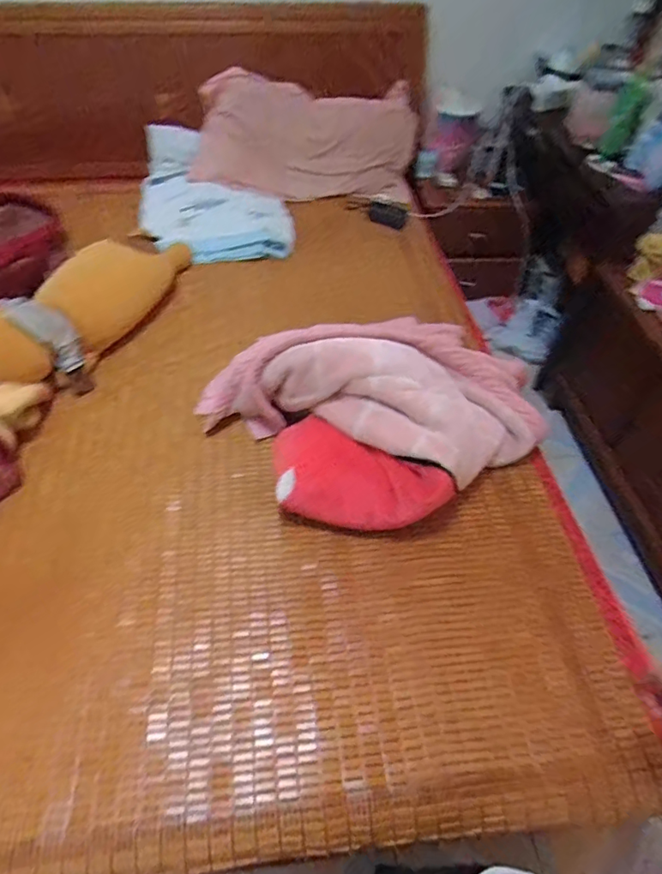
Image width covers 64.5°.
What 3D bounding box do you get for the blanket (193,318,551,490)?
[{"bbox_3d":[0.102,-0.079,1.061,0.701,0.214,0.315,-2,51,-5],"label":"blanket"}]

